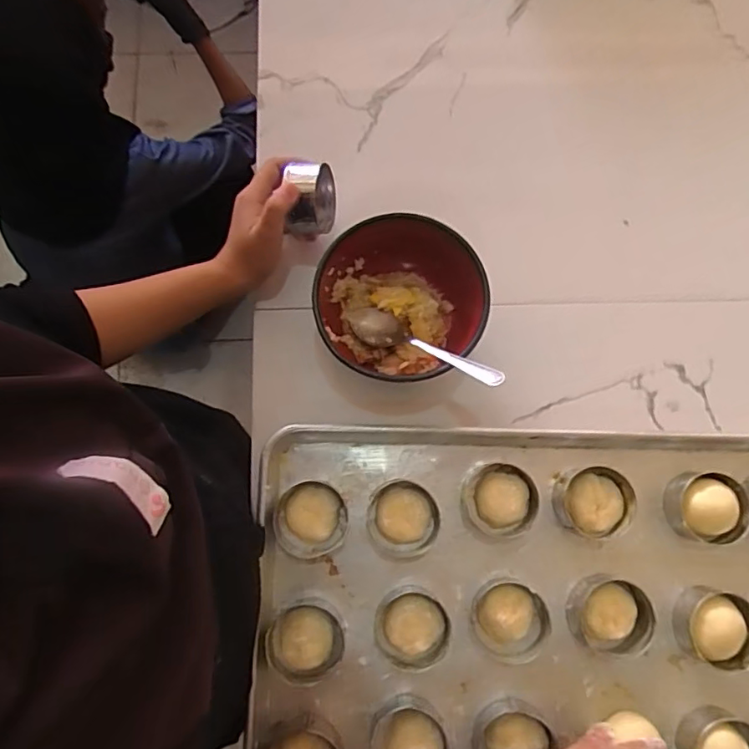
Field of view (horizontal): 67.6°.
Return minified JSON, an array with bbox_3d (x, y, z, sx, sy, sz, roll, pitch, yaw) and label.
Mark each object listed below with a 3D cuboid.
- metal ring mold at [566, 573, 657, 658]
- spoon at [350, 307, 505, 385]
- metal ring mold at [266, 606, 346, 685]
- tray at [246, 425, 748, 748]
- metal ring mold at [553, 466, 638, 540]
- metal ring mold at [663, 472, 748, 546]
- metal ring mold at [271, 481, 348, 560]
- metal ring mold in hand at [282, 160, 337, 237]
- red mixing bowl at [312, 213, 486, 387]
[{"bbox_3d":[0.201,0.206,0.476,0.066,0.024,0.065,0,79,-1],"label":"metal ring mold"},{"bbox_3d":[0.041,-0.024,0.478,0.157,0.015,0.033,26,78,37],"label":"spoon"},{"bbox_3d":[-0.057,0.224,0.465,0.062,0.026,0.061,0,79,-1],"label":"metal ring mold"},{"bbox_3d":[0.204,0.251,0.467,0.608,0.036,0.398,3,79,0],"label":"tray"},{"bbox_3d":[0.194,0.113,0.491,0.066,0.018,0.061,0,79,-1],"label":"metal ring mold"},{"bbox_3d":[0.292,0.118,0.491,0.062,0.029,0.061,0,79,-1],"label":"metal ring mold"},{"bbox_3d":[-0.055,0.127,0.488,0.063,0.018,0.064,0,79,-1],"label":"metal ring mold"},{"bbox_3d":[-0.056,-0.153,0.500,0.040,0.061,0.049,-3,79,-1],"label":"metal ring mold in hand"},{"bbox_3d":[0.022,-0.060,0.500,0.139,0.072,0.140,0,79,-1],"label":"red mixing bowl"}]

